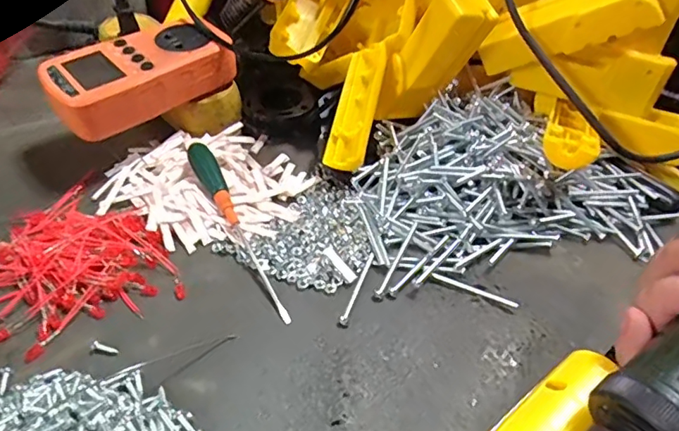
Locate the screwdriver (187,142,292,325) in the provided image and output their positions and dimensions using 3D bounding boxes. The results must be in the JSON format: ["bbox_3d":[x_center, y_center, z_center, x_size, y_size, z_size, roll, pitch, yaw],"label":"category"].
[{"bbox_3d":[-0.065,0.003,0.322,0.015,0.023,0.148,-21,50,-24],"label":"screwdriver"}]

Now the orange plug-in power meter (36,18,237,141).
[{"bbox_3d":[-0.142,-0.102,0.361,0.124,0.033,0.064,-30,54,-30],"label":"orange plug-in power meter"}]

